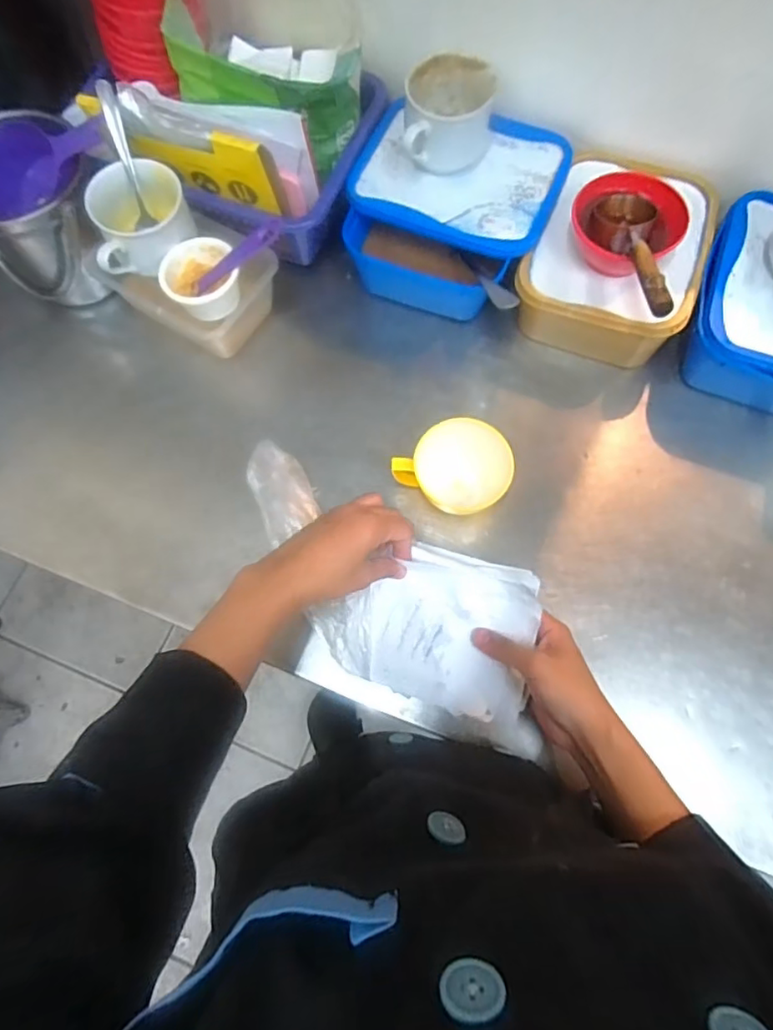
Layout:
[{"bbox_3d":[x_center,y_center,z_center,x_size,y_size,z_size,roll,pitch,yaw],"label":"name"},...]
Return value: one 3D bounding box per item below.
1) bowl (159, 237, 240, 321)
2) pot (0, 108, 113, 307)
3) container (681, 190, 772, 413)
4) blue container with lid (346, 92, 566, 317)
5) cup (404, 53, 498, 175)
[{"bbox_3d":[-0.173,-0.222,0.546,0.068,0.033,0.068,0,73,1],"label":"bowl"},{"bbox_3d":[-0.340,-0.303,0.595,0.136,0.144,0.124,0,74,2],"label":"pot"},{"bbox_3d":[0.382,-0.190,0.557,0.174,0.083,0.203,24,75,8],"label":"container"},{"bbox_3d":[0.069,-0.313,0.609,0.204,0.074,0.199,13,75,6],"label":"blue container with lid"},{"bbox_3d":[0.061,-0.385,0.565,0.082,0.071,0.086,0,73,1],"label":"cup"}]

